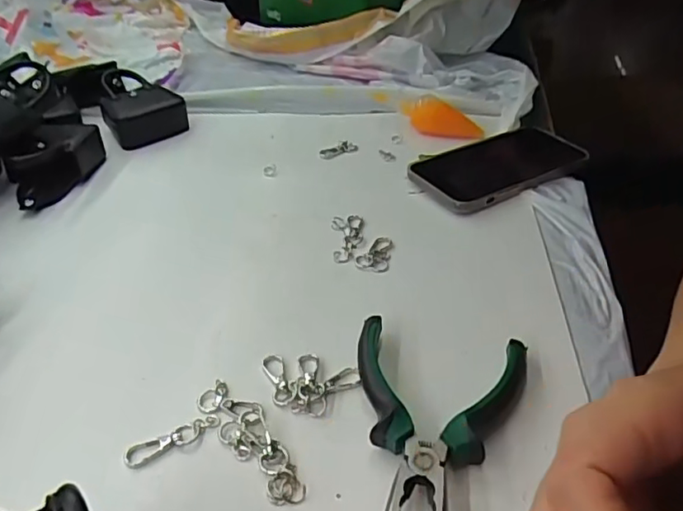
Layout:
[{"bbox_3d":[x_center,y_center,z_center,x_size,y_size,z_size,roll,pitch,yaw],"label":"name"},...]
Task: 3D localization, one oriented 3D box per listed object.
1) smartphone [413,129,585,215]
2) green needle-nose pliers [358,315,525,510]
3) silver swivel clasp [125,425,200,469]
[{"bbox_3d":[0.141,-0.082,0.531,0.159,0.015,0.085,-21,40,-25],"label":"smartphone"},{"bbox_3d":[0.043,0.092,0.308,0.095,0.024,0.146,9,37,14],"label":"green needle-nose pliers"},{"bbox_3d":[-0.097,0.101,0.316,0.040,0.007,0.013,-17,39,-21],"label":"silver swivel clasp"}]

